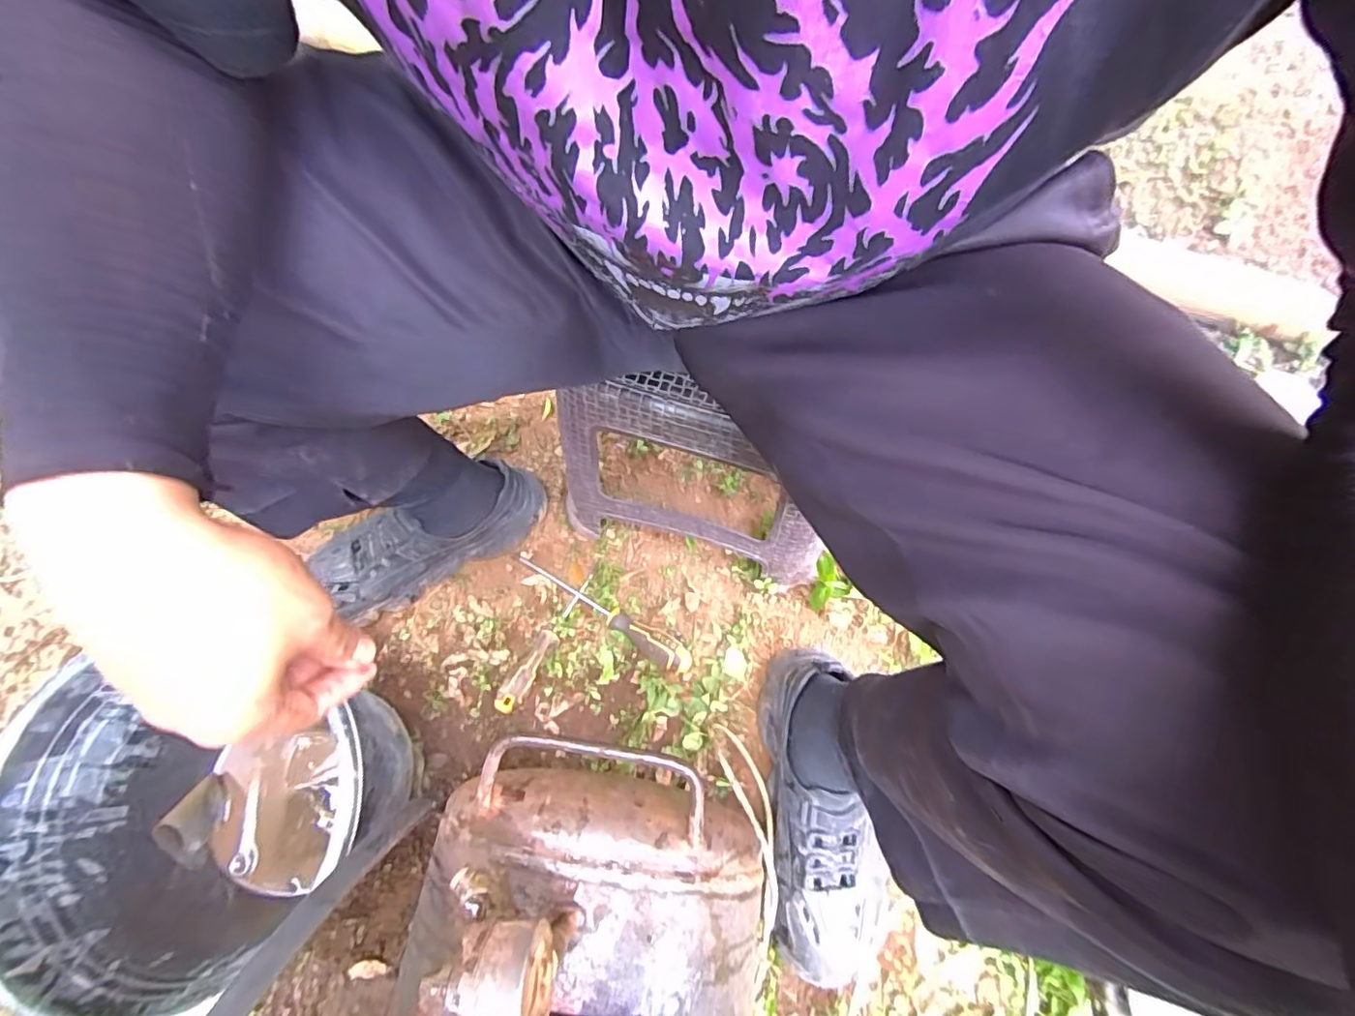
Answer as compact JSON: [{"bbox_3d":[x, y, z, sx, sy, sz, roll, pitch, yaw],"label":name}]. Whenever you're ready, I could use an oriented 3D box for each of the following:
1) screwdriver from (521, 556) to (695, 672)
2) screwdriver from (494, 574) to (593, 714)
[{"bbox_3d":[-0.093,0.124,0.687,0.242,0.030,0.034,27,69,9],"label":"screwdriver"},{"bbox_3d":[-0.152,0.152,0.676,0.027,0.020,0.180,26,56,9],"label":"screwdriver"}]

